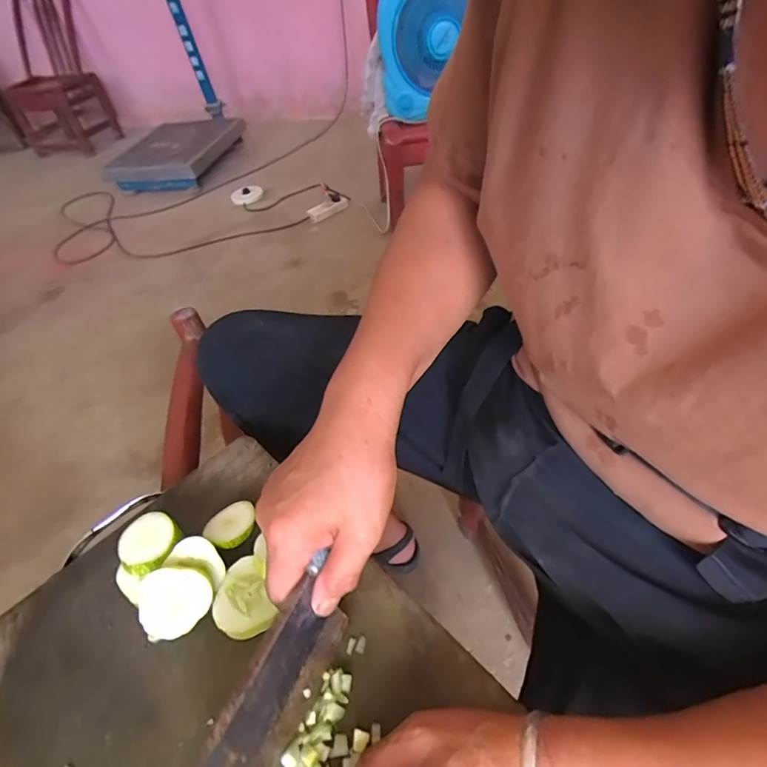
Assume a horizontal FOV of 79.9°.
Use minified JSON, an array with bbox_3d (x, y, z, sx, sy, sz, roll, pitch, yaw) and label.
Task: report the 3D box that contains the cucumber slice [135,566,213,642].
[{"bbox_3d":[-0.155,0.163,0.341,0.049,0.008,0.048,2,84,-17],"label":"cucumber slice"}]

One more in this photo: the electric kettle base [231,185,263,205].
[{"bbox_3d":[-0.524,-0.724,1.758,0.118,0.025,0.122,-17,46,-9],"label":"electric kettle base"}]

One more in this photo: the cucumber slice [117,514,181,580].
[{"bbox_3d":[-0.187,0.129,0.367,0.044,0.014,0.046,-4,45,4],"label":"cucumber slice"}]

